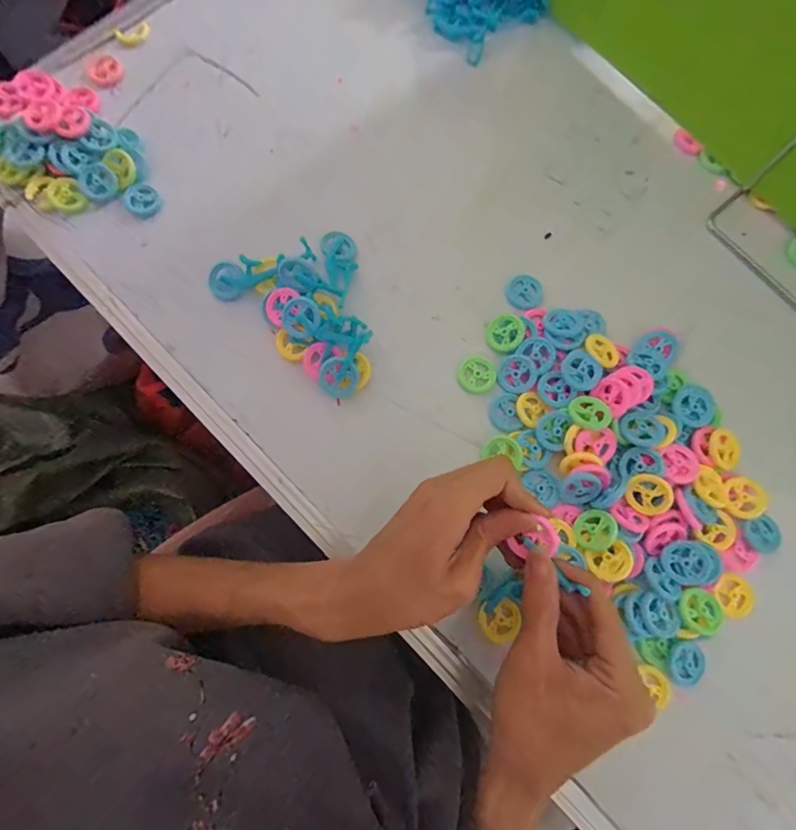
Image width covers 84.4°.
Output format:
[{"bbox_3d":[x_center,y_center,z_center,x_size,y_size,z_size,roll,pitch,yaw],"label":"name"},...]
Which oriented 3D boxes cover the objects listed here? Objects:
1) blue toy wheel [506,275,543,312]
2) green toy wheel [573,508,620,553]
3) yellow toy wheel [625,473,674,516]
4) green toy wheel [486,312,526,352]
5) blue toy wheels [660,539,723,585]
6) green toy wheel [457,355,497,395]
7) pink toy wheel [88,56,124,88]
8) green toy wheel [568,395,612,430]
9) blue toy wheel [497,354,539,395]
[{"bbox_3d":[0.104,-0.100,0.359,0.029,0.004,0.028,0,78,-1],"label":"blue toy wheel"},{"bbox_3d":[0.137,0.080,0.306,0.028,0.004,0.026,-13,68,34],"label":"green toy wheel"},{"bbox_3d":[0.176,0.056,0.307,0.029,0.004,0.028,-2,84,24],"label":"yellow toy wheel"},{"bbox_3d":[0.084,-0.064,0.346,0.029,0.004,0.030,-3,81,18],"label":"green toy wheel"},{"bbox_3d":[0.203,0.102,0.307,0.035,0.014,0.029,8,78,1],"label":"blue toy wheels"},{"bbox_3d":[0.062,-0.031,0.344,0.029,0.005,0.029,0,78,-1],"label":"green toy wheel"},{"bbox_3d":[-0.263,-0.309,0.395,0.026,0.009,0.027,-21,79,-5],"label":"pink toy wheel"},{"bbox_3d":[0.140,-0.002,0.320,0.029,0.006,0.025,37,80,7],"label":"green toy wheel"},{"bbox_3d":[0.092,-0.031,0.339,0.029,0.007,0.029,0,78,-1],"label":"blue toy wheel"}]

